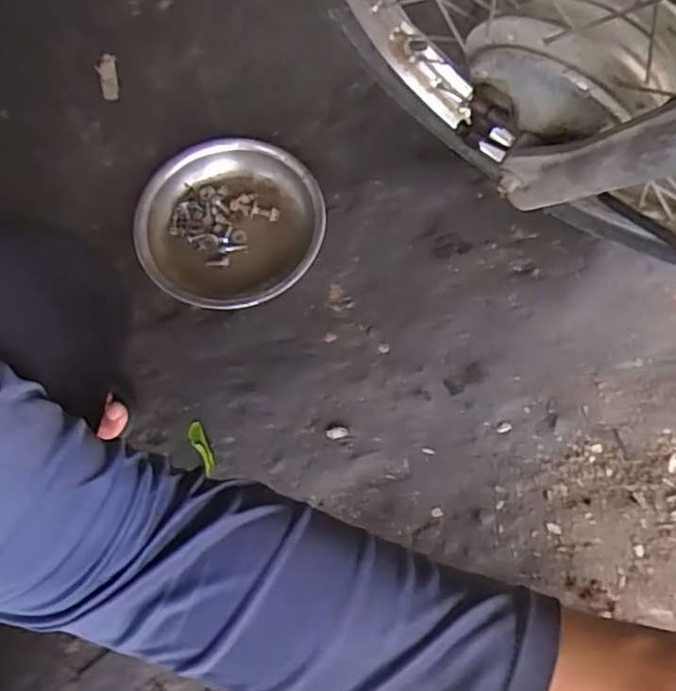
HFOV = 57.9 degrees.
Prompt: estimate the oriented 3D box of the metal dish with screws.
[{"bbox_3d":[-0.121,-0.135,0.710,0.209,0.046,0.197,0,74,1],"label":"metal dish with screws"}]

